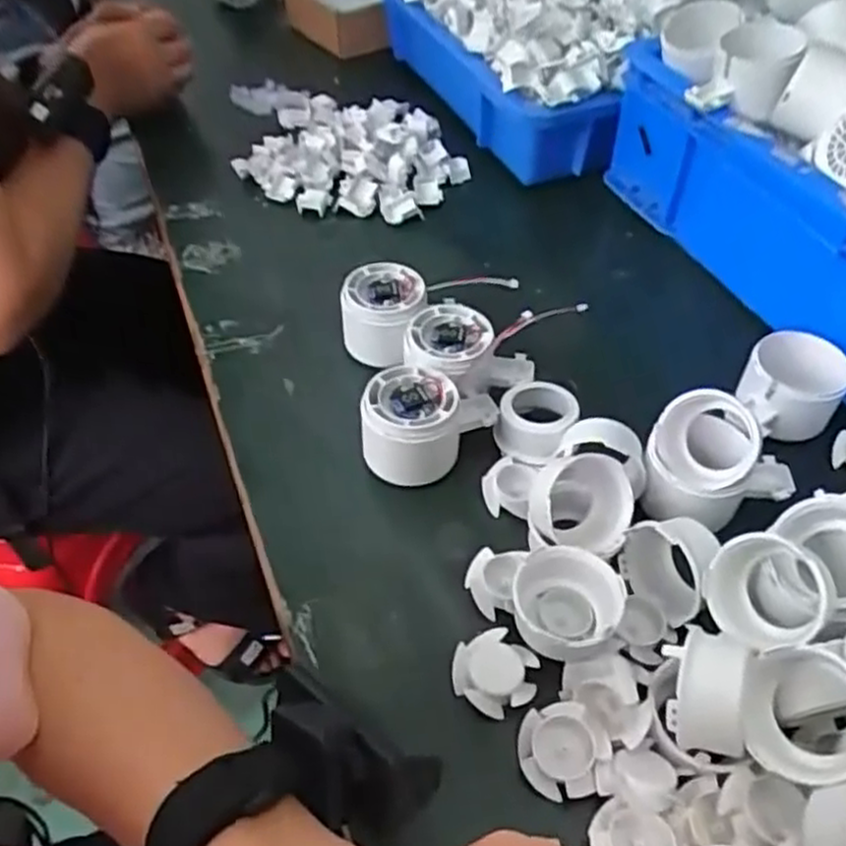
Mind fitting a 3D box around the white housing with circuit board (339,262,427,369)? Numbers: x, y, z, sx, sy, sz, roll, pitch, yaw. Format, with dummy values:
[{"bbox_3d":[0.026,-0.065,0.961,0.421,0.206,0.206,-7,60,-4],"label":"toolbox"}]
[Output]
[{"bbox_3d":[-0.027,-0.071,0.528,0.059,0.044,0.066,1,48,1],"label":"white housing with circuit board"}]

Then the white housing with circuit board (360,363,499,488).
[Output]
[{"bbox_3d":[0.004,-0.002,0.465,0.082,0.046,0.071,1,48,1],"label":"white housing with circuit board"}]

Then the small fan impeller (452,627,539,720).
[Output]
[{"bbox_3d":[0.036,0.122,0.377,0.040,0.011,0.038,0,48,0],"label":"small fan impeller"}]

